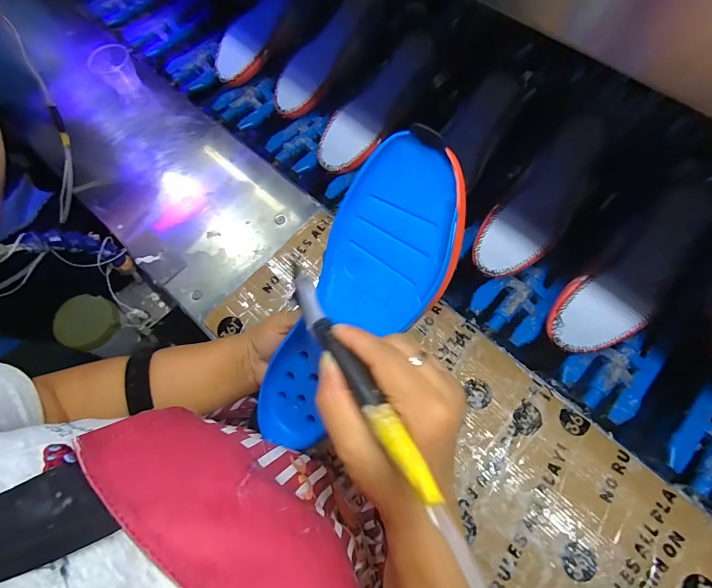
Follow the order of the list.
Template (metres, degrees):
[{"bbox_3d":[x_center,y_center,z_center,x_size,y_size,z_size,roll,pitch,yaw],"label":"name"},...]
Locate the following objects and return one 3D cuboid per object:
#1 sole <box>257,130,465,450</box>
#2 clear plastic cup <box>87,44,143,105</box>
[{"bbox_3d":[-0.003,0.010,0.299,0.095,0.023,0.260,35,104,15],"label":"sole"},{"bbox_3d":[-0.386,-0.358,0.612,0.062,0.060,0.066,-35,69,-9],"label":"clear plastic cup"}]

